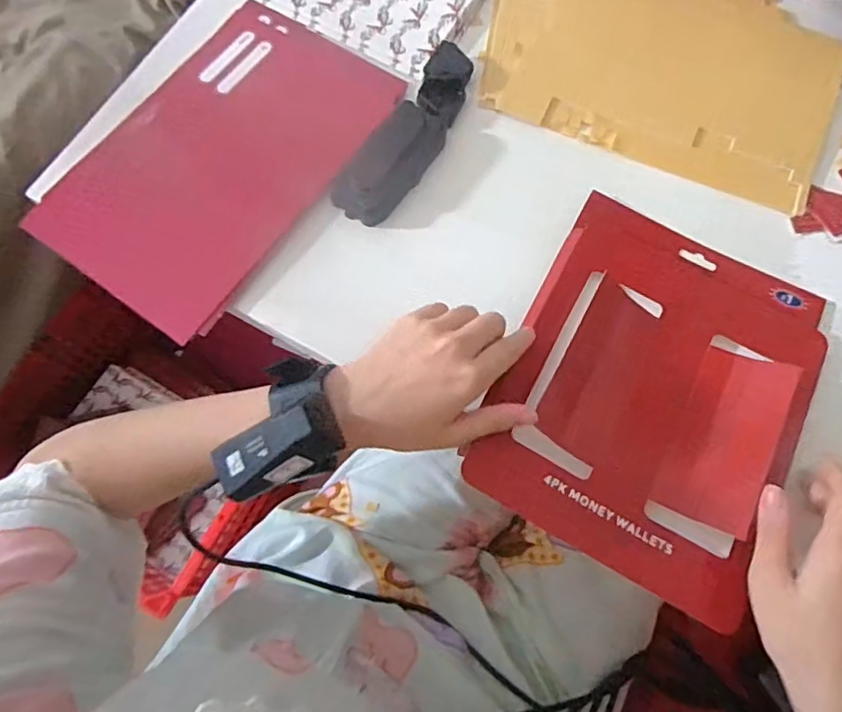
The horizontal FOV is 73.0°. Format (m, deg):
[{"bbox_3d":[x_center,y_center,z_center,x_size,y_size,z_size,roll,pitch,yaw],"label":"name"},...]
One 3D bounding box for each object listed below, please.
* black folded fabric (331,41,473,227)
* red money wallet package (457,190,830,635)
[{"bbox_3d":[-0.006,-0.187,0.462,0.052,0.024,0.176,30,72,9],"label":"black folded fabric"},{"bbox_3d":[0.165,0.017,0.396,0.197,0.025,0.254,28,72,9],"label":"red money wallet package"}]

